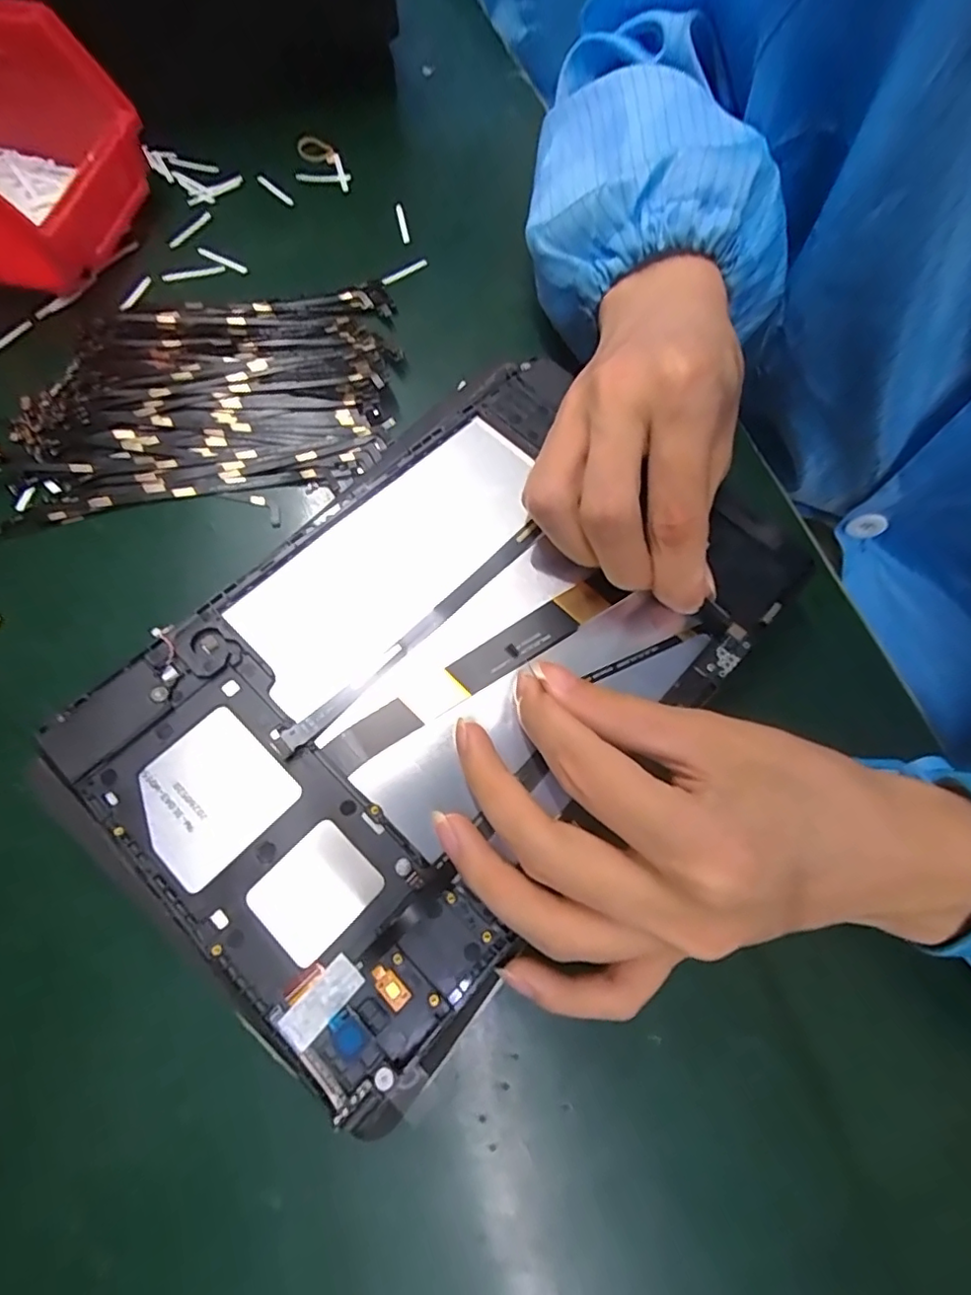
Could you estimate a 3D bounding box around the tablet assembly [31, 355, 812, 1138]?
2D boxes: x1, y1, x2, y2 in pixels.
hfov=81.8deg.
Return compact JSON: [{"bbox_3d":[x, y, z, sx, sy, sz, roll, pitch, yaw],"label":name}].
[{"bbox_3d":[-0.012,0.002,0.198,0.151,0.015,0.231,39,71,13],"label":"tablet assembly"}]

